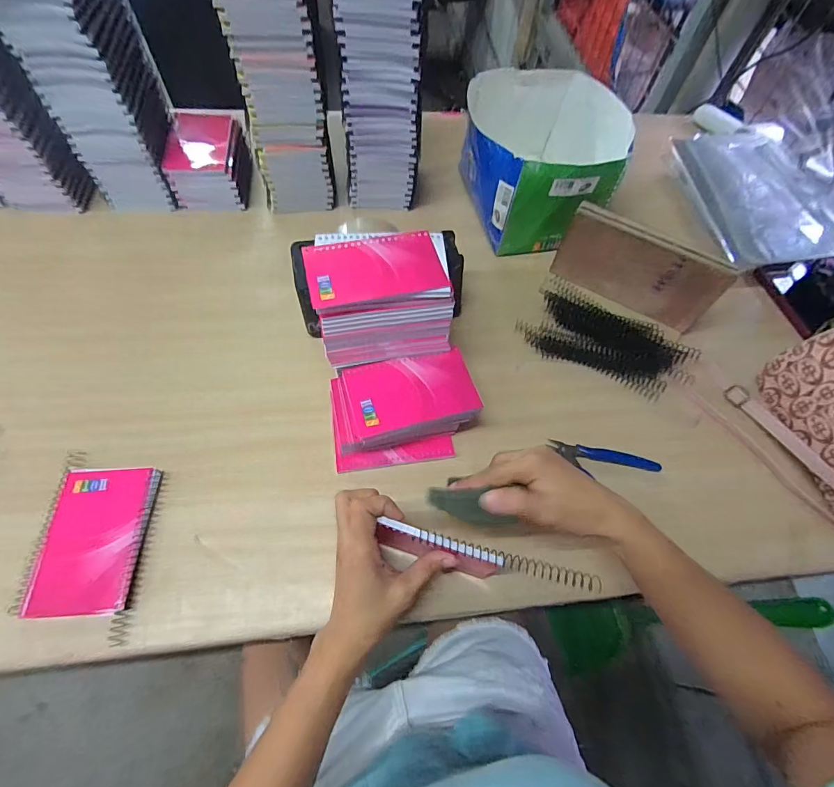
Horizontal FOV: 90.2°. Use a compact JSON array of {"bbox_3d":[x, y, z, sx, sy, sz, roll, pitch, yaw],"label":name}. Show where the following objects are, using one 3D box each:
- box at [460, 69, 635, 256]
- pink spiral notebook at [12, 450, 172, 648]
[{"bbox_3d":[0.174,-0.346,0.614,0.215,0.128,0.243,-9,62,-8],"label":"box"},{"bbox_3d":[-0.304,0.137,0.390,0.104,0.014,0.156,2,61,-2],"label":"pink spiral notebook"}]

